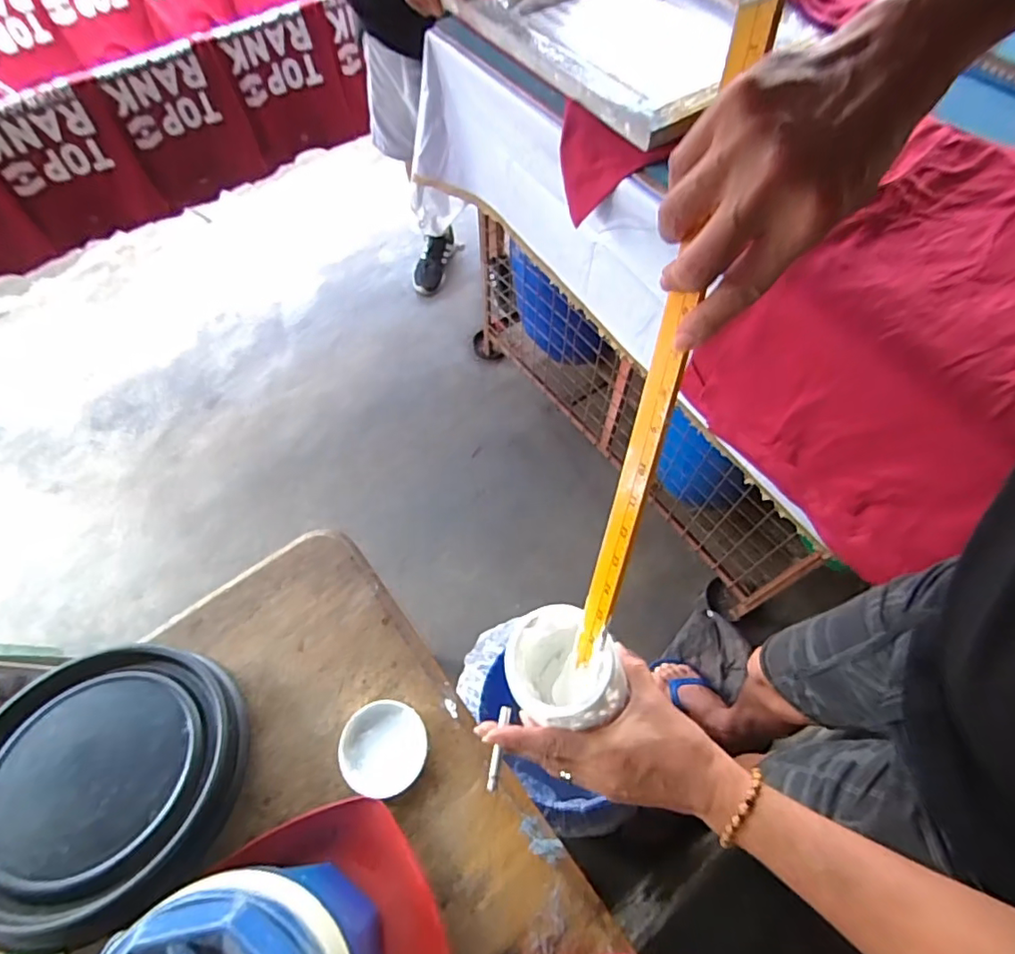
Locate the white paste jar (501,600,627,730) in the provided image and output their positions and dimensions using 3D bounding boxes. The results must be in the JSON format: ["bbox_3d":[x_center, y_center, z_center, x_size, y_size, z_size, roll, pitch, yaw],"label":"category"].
[{"bbox_3d":[0.055,0.172,0.486,0.093,0.126,0.093,-11,55,15],"label":"white paste jar"}]

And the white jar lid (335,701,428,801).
[{"bbox_3d":[-0.135,0.293,0.605,0.092,0.012,0.090,0,63,0],"label":"white jar lid"}]

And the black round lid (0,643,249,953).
[{"bbox_3d":[-0.405,0.302,0.561,0.253,0.044,0.250,2,50,-3],"label":"black round lid"}]

